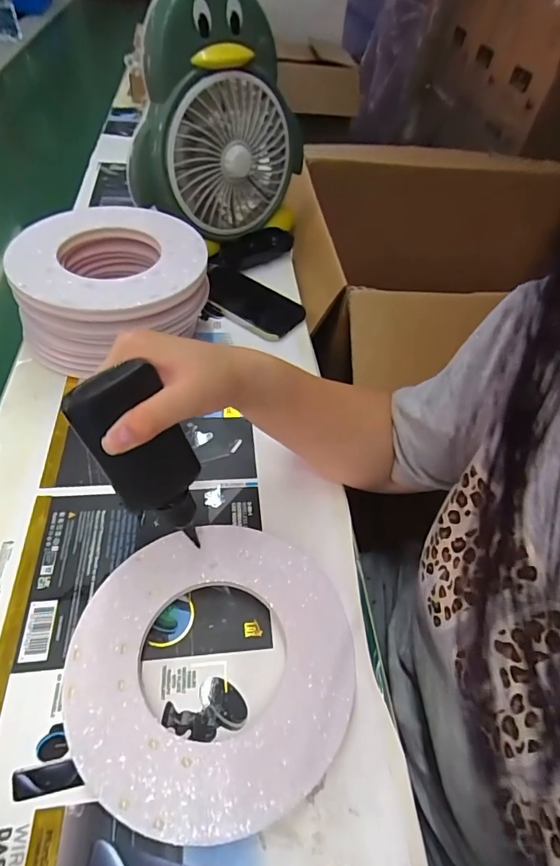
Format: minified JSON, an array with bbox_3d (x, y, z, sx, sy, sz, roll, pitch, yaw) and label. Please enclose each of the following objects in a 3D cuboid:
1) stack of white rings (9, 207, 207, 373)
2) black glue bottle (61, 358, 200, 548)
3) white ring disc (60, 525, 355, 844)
[{"bbox_3d":[-0.179,-0.149,0.507,0.193,0.124,0.183,-10,52,-15],"label":"stack of white rings"},{"bbox_3d":[-0.082,0.017,0.286,0.028,0.119,0.050,5,44,31],"label":"black glue bottle"},{"bbox_3d":[-0.046,0.160,0.323,0.191,0.021,0.186,3,50,-4],"label":"white ring disc"}]

